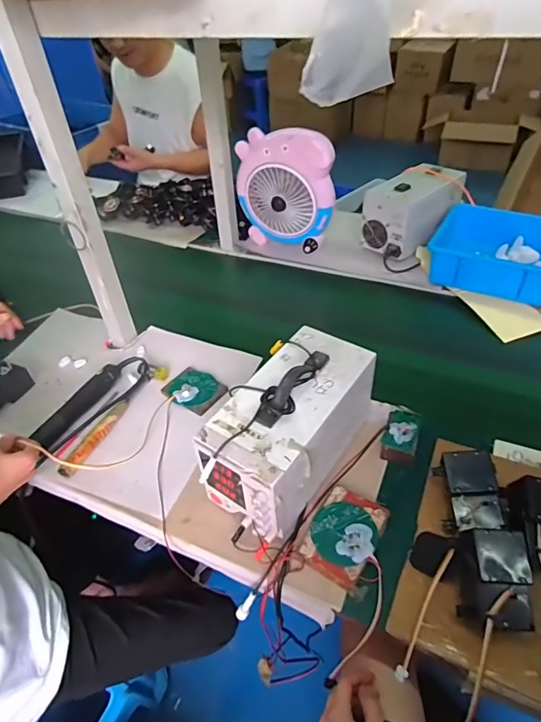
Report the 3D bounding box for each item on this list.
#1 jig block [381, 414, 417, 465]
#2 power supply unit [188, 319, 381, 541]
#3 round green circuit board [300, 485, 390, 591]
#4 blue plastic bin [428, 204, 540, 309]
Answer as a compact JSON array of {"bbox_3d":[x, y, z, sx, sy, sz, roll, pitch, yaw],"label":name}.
[{"bbox_3d":[0.205,0.121,0.693,0.052,0.040,0.074,15,46,20],"label":"jig block"},{"bbox_3d":[0.030,0.097,0.640,0.131,0.170,0.269,24,50,27],"label":"power supply unit"},{"bbox_3d":[0.100,0.231,0.598,0.086,0.014,0.121,22,49,26],"label":"round green circuit board"},{"bbox_3d":[0.582,-0.232,0.997,0.409,0.102,0.234,22,49,26],"label":"blue plastic bin"}]

